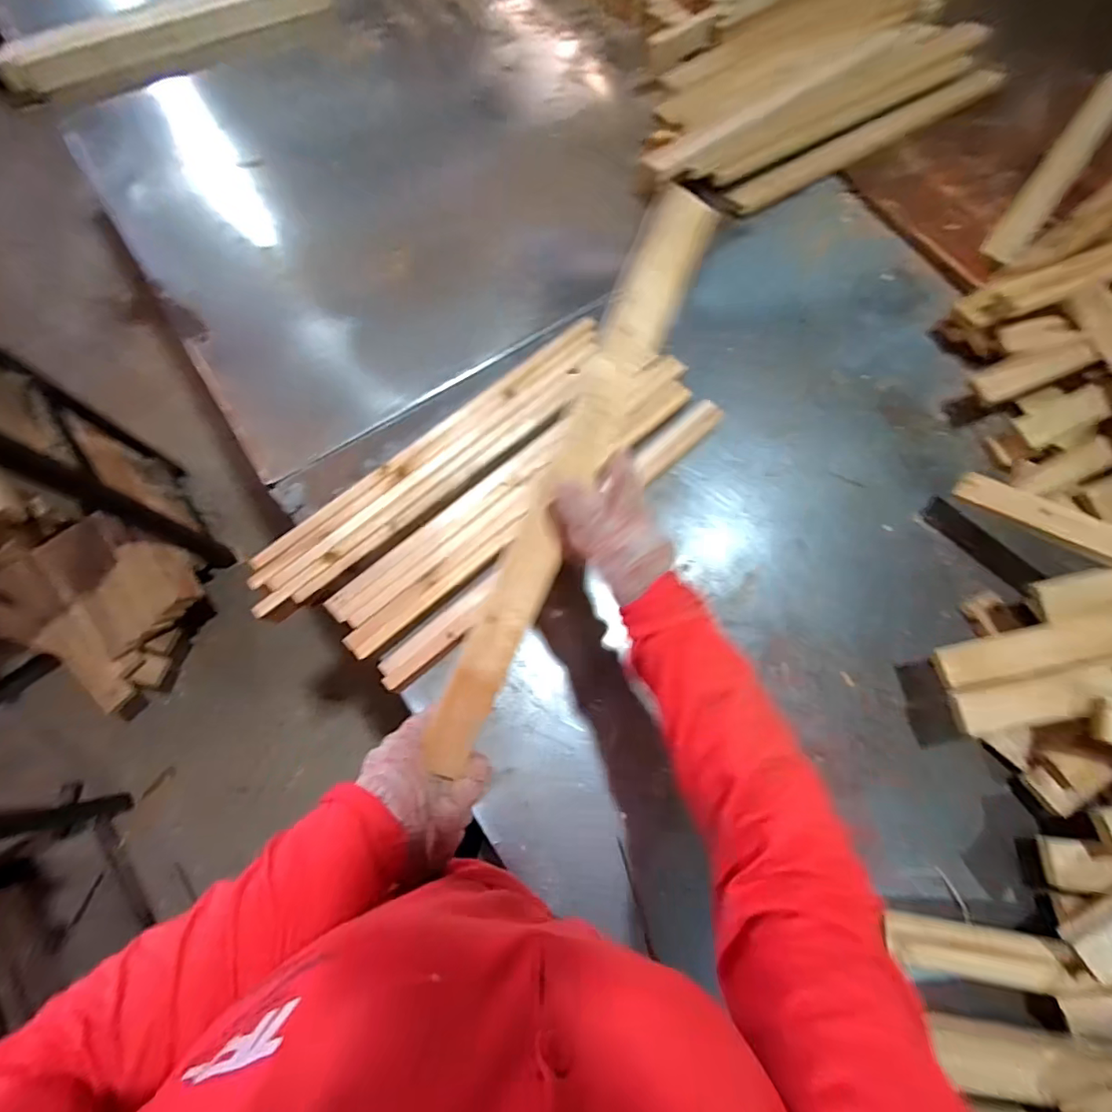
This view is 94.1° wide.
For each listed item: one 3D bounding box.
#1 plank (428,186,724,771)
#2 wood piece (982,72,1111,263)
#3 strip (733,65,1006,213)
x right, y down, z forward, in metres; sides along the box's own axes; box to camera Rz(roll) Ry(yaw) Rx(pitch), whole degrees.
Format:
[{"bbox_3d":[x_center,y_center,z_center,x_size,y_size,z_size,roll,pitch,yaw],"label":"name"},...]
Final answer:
[{"bbox_3d":[0.007,-0.056,0.406,0.045,0.022,0.471,24,92,6],"label":"plank"},{"bbox_3d":[0.762,-0.596,0.773,0.051,0.021,0.453,38,77,10],"label":"wood piece"},{"bbox_3d":[0.484,-0.635,0.783,0.524,0.028,0.049,-30,77,-9],"label":"strip"}]

